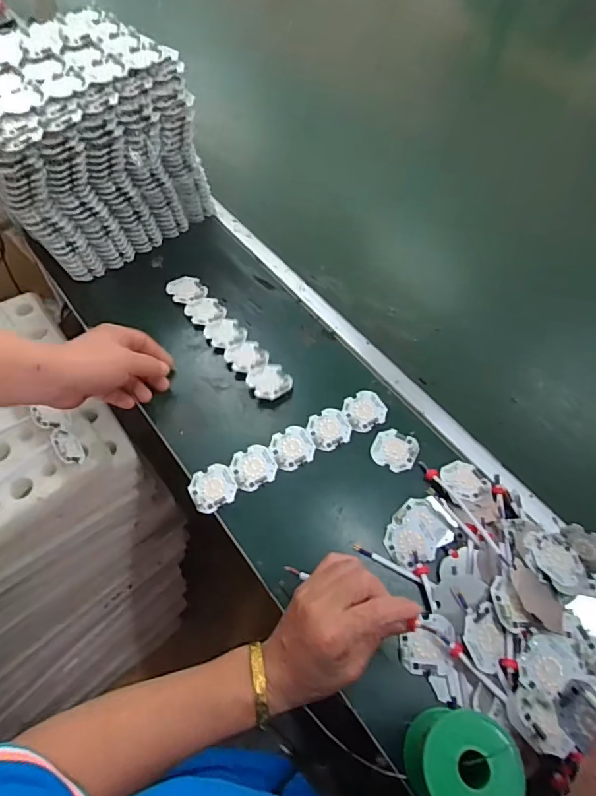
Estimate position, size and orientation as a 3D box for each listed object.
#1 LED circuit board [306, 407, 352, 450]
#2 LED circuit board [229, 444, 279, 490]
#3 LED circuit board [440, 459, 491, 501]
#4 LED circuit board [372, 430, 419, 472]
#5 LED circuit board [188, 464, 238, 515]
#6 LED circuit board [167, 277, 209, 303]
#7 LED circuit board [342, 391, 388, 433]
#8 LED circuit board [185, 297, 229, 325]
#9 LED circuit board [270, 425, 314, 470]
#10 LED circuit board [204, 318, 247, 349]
[{"bbox_3d":[0.036,0.035,0.545,0.045,0.004,0.047,-25,62,-17],"label":"LED circuit board"},{"bbox_3d":[-0.047,0.074,0.520,0.046,0.004,0.046,-26,62,-17],"label":"LED circuit board"},{"bbox_3d":[0.176,0.084,0.503,0.047,0.008,0.046,-24,61,-16],"label":"LED circuit board"},{"bbox_3d":[0.107,0.058,0.532,0.048,0.006,0.046,26,60,14],"label":"LED circuit board"},{"bbox_3d":[-0.090,0.094,0.507,0.046,0.004,0.046,-23,61,-16],"label":"LED circuit board"},{"bbox_3d":[-0.150,-0.147,0.652,0.047,0.005,0.043,-31,64,-20],"label":"LED circuit board"},{"bbox_3d":[0.077,0.014,0.556,0.045,0.006,0.048,-22,61,-15],"label":"LED circuit board"},{"bbox_3d":[-0.123,-0.116,0.634,0.047,0.005,0.047,-30,64,-19],"label":"LED circuit board"},{"bbox_3d":[-0.006,0.054,0.532,0.044,0.004,0.046,-23,61,-16],"label":"LED circuit board"},{"bbox_3d":[-0.093,-0.084,0.613,0.045,0.004,0.048,-31,64,-20],"label":"LED circuit board"}]

